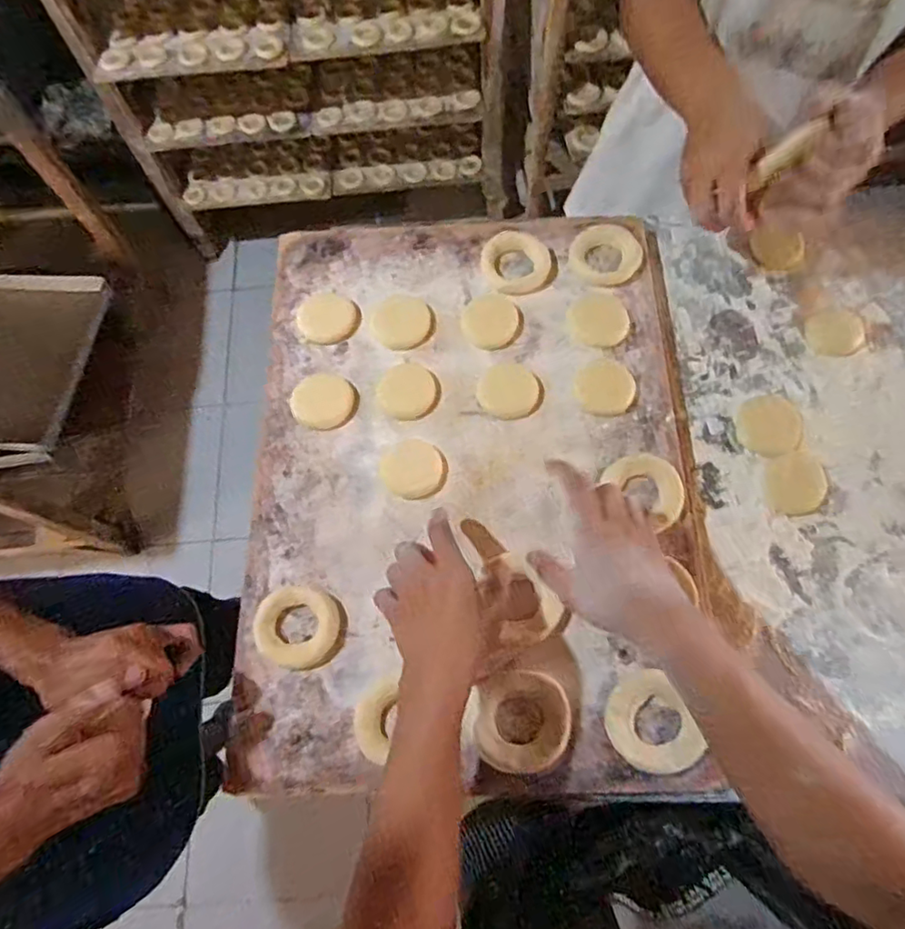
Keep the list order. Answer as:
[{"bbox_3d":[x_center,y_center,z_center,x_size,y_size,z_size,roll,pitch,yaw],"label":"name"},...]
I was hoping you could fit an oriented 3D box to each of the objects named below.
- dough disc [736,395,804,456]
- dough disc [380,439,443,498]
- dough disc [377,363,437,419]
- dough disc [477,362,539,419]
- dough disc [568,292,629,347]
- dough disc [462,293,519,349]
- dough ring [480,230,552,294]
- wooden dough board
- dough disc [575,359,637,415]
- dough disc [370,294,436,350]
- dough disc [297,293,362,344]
[{"bbox_3d":[0.328,-0.042,0.607,0.059,0.012,0.068,14,72,8],"label":"dough disc"},{"bbox_3d":[-0.042,0.004,0.601,0.060,0.004,0.061,-1,70,3],"label":"dough disc"},{"bbox_3d":[-0.047,-0.077,0.611,0.057,0.005,0.058,-1,70,3],"label":"dough disc"},{"bbox_3d":[0.058,-0.078,0.612,0.059,0.004,0.062,-1,70,3],"label":"dough disc"},{"bbox_3d":[0.157,-0.157,0.633,0.060,0.007,0.066,-1,70,3],"label":"dough disc"},{"bbox_3d":[0.041,-0.157,0.640,0.059,0.007,0.069,12,71,7],"label":"dough disc"},{"bbox_3d":[0.072,-0.227,0.662,0.077,0.021,0.065,5,71,5],"label":"dough ring"},{"bbox_3d":[0.026,-0.001,0.594,0.445,0.039,0.583,-3,70,2],"label":"wooden dough board"},{"bbox_3d":[0.159,-0.081,0.609,0.058,0.004,0.062,-1,70,3],"label":"dough disc"},{"bbox_3d":[-0.055,-0.159,0.649,0.072,0.008,0.062,28,74,12],"label":"dough disc"},{"bbox_3d":[-0.136,-0.162,0.650,0.067,0.006,0.059,-10,70,-1],"label":"dough disc"}]

